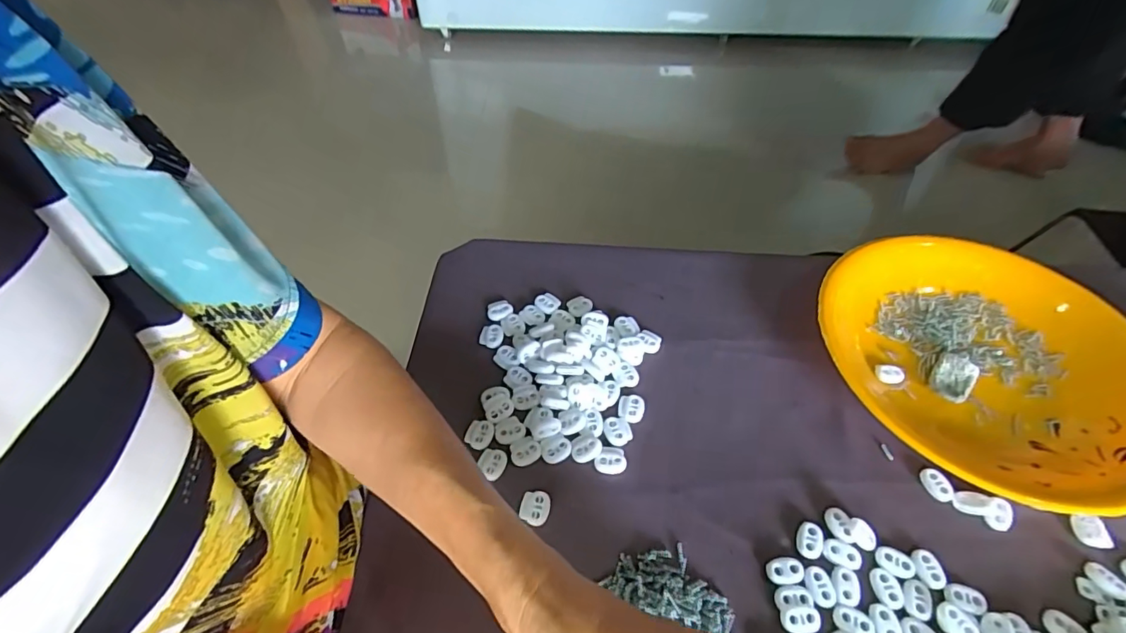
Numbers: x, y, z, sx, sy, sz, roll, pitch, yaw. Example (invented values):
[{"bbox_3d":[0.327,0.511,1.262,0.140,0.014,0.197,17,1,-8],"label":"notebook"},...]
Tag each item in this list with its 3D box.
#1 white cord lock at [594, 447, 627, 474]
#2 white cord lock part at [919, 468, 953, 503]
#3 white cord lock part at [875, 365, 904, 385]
[{"bbox_3d":[0.034,0.102,0.356,0.022,0.004,0.019,8,52,5],"label":"white cord lock"},{"bbox_3d":[0.257,0.116,0.344,0.014,0.006,0.023,-21,55,-16],"label":"white cord lock part"},{"bbox_3d":[0.257,0.045,0.393,0.022,0.008,0.016,11,52,7],"label":"white cord lock part"}]

